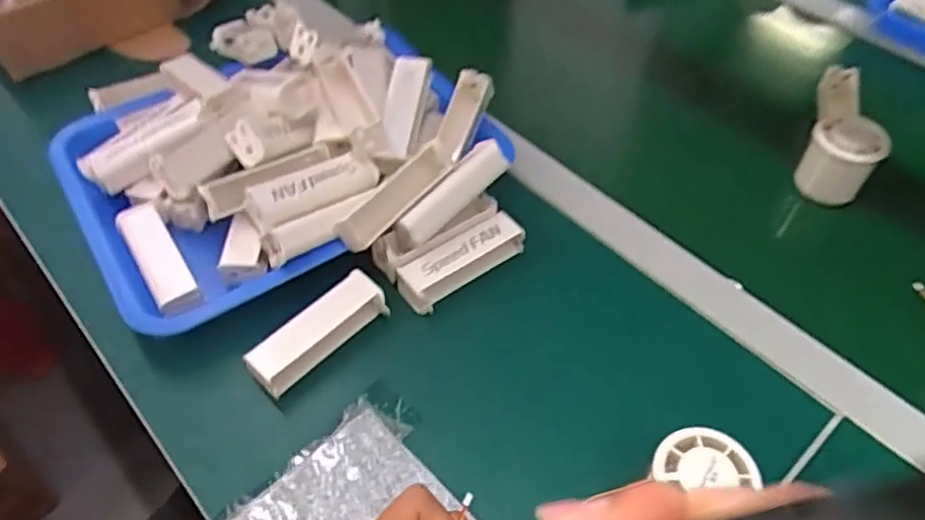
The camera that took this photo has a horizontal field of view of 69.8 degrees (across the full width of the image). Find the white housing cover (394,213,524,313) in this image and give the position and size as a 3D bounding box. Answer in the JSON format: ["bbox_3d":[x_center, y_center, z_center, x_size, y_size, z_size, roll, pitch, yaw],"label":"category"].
[{"bbox_3d":[-0.001,0.001,0.521,0.103,0.030,0.032,-30,48,-23],"label":"white housing cover"}]

